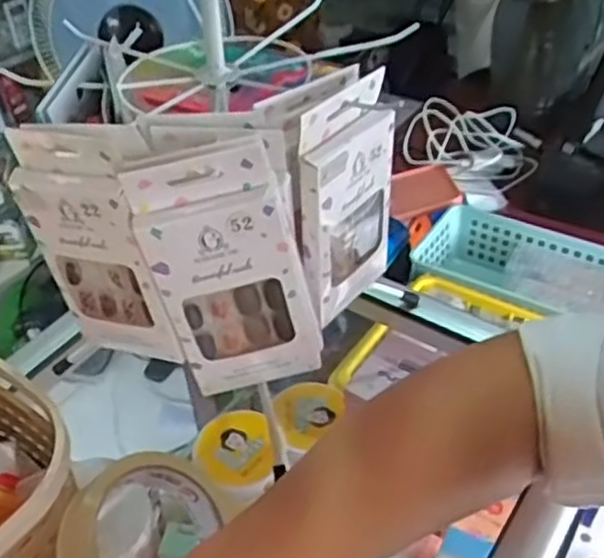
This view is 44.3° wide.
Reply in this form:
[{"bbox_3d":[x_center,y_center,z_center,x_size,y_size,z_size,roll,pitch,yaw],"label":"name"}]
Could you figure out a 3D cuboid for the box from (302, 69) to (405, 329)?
[{"bbox_3d":[0.028,-0.045,0.418,0.020,0.130,0.068,23,47,28],"label":"box"}]

